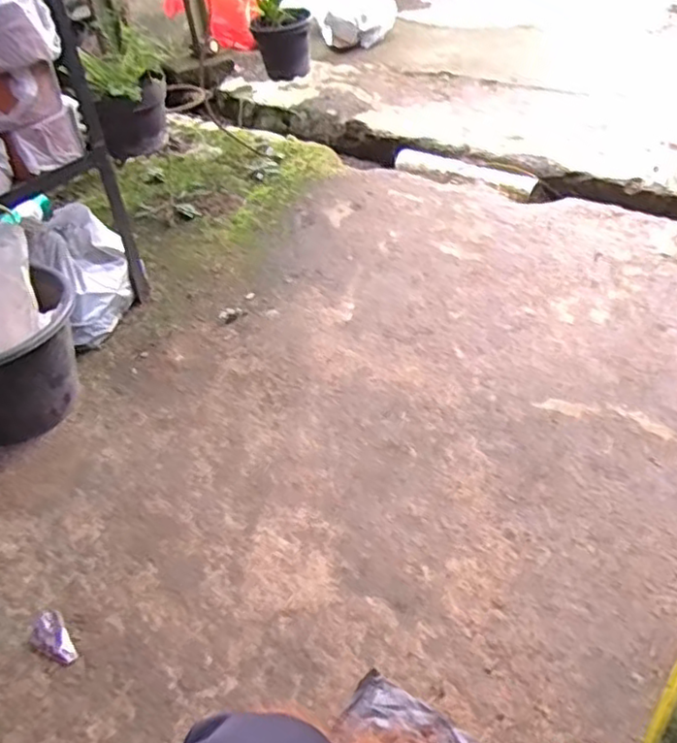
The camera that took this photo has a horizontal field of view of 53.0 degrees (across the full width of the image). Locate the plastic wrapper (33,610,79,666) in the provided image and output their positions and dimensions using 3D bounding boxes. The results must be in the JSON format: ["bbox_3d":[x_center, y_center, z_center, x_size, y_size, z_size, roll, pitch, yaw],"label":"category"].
[{"bbox_3d":[-0.352,0.328,0.834,0.038,0.014,0.077,-27,46,-23],"label":"plastic wrapper"}]

